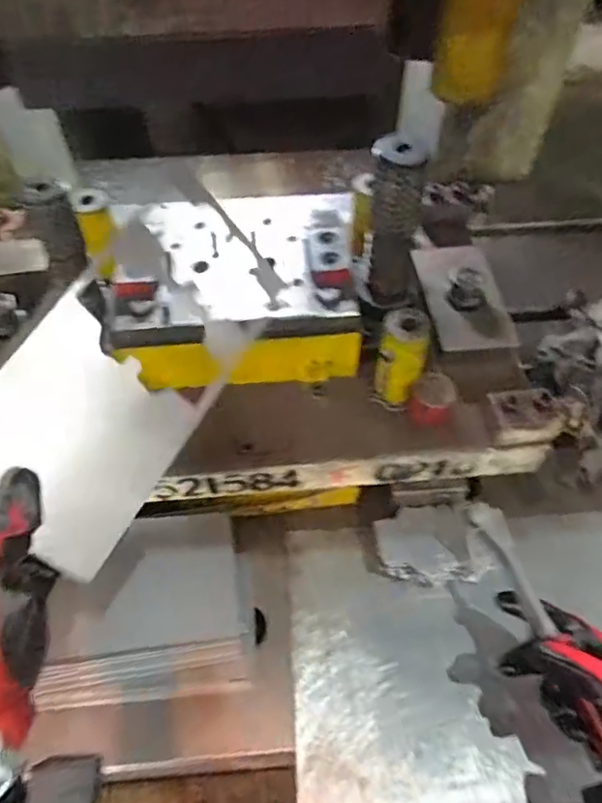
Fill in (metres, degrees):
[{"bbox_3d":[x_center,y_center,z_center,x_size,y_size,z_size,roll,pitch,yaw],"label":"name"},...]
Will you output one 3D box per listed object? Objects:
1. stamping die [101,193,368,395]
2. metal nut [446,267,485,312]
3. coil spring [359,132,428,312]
[{"bbox_3d":[-0.062,-0.122,0.589,0.235,0.080,0.198,-7,55,-5],"label":"stamping die"},{"bbox_3d":[0.174,-0.117,0.611,0.039,0.022,0.043,13,55,9],"label":"metal nut"},{"bbox_3d":[0.084,-0.158,0.538,0.048,0.155,0.040,13,55,9],"label":"coil spring"}]

